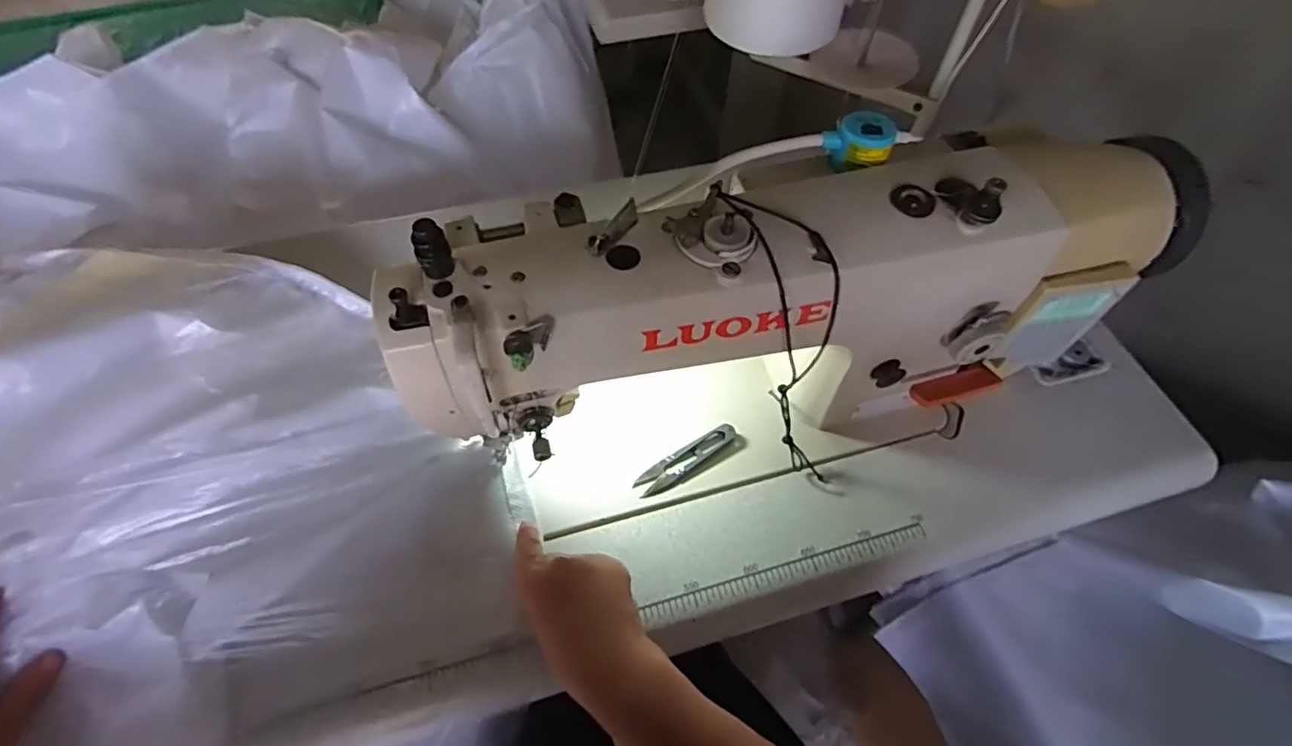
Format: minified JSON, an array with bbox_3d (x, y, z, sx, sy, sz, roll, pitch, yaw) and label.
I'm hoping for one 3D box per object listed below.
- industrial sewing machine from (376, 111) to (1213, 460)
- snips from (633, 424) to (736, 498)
[{"bbox_3d":[0.120,-0.055,0.467,0.569,0.207,0.156,-10,58,-8],"label":"industrial sewing machine"},{"bbox_3d":[0.036,0.075,0.526,0.098,0.009,0.024,-32,66,-20],"label":"snips"}]

